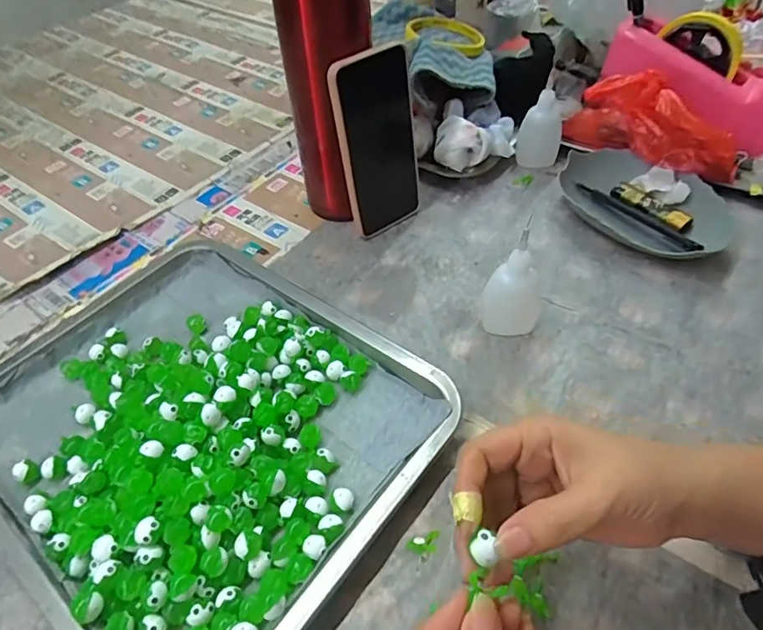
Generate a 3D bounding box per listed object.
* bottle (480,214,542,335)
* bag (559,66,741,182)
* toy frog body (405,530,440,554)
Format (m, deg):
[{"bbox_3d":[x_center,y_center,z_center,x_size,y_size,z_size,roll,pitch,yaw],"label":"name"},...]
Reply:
[{"bbox_3d":[0.106,-0.032,0.401,0.045,0.101,0.046,12,51,14],"label":"bottle"},{"bbox_3d":[0.272,-0.189,0.524,0.172,0.077,0.044,30,57,26],"label":"bag"},{"bbox_3d":[0.025,0.136,0.314,0.018,0.008,0.015,9,50,10],"label":"toy frog body"}]

